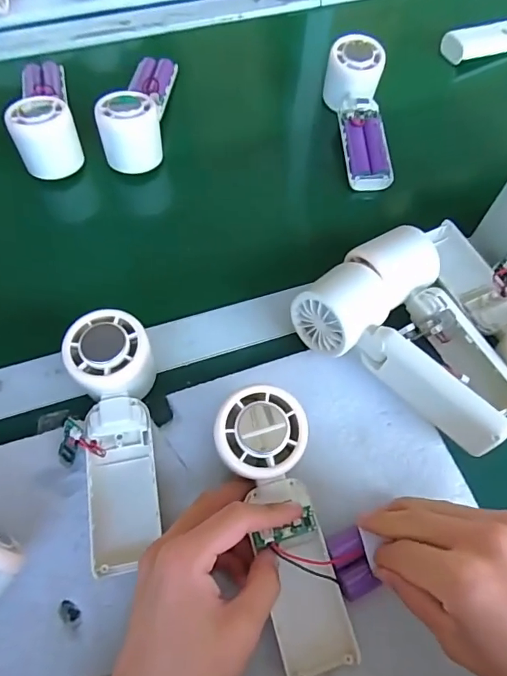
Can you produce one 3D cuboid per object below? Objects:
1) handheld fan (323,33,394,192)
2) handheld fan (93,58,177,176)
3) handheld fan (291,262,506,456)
[{"bbox_3d":[0.108,-0.224,0.486,0.054,0.050,0.167,-4,78,-5],"label":"handheld fan"},{"bbox_3d":[-0.115,-0.242,0.478,0.053,0.063,0.162,2,63,0],"label":"handheld fan"},{"bbox_3d":[0.103,0.016,0.333,0.061,0.048,0.158,-36,69,-18],"label":"handheld fan"}]

